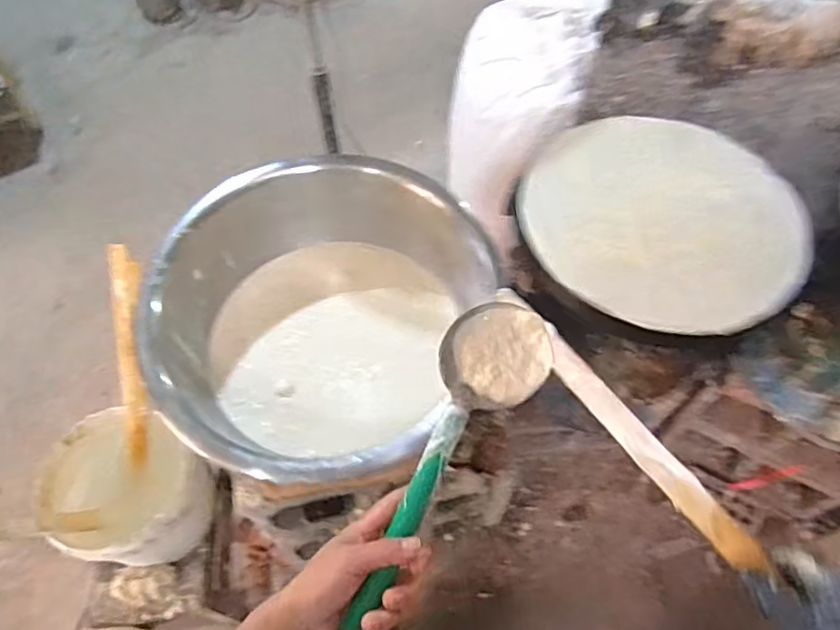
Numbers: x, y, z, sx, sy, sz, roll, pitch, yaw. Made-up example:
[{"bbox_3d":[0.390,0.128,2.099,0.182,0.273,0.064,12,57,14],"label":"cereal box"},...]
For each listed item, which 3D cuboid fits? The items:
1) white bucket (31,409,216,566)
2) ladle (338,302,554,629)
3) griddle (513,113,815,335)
[{"bbox_3d":[-0.483,0.300,1.017,0.225,0.173,0.219,0,58,0],"label":"white bucket"},{"bbox_3d":[0.008,0.145,0.474,0.087,0.060,0.331,25,73,15],"label":"ladle"},{"bbox_3d":[0.341,-0.143,0.833,0.388,0.052,0.359,9,60,7],"label":"griddle"}]

